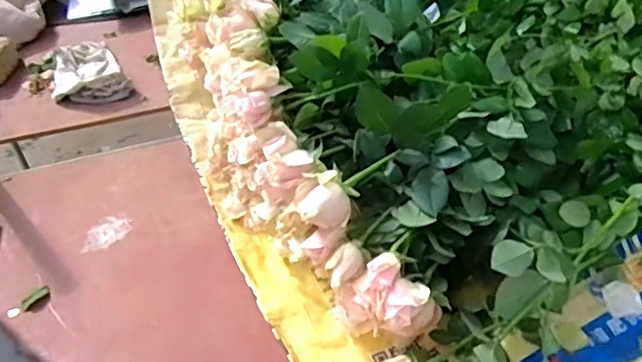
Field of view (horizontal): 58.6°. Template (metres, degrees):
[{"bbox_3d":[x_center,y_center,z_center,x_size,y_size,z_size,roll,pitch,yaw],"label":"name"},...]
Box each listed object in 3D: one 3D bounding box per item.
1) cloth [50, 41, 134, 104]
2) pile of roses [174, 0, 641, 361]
[{"bbox_3d":[-0.449,-0.207,1.077,0.128,0.050,0.226,-22,45,-22],"label":"cloth"},{"bbox_3d":[0.194,-0.130,0.729,0.631,0.253,0.582,-24,44,-21],"label":"pile of roses"}]

